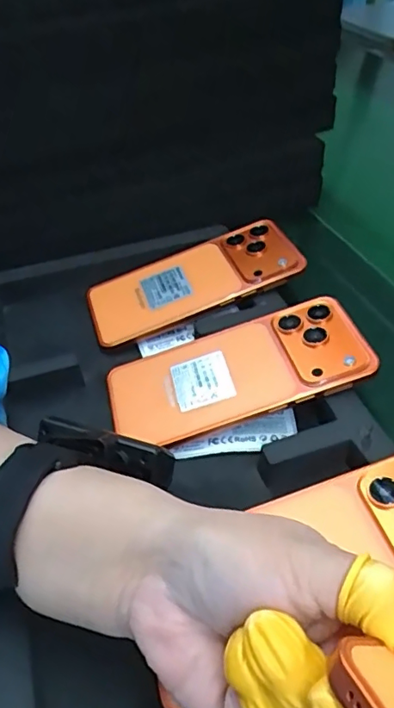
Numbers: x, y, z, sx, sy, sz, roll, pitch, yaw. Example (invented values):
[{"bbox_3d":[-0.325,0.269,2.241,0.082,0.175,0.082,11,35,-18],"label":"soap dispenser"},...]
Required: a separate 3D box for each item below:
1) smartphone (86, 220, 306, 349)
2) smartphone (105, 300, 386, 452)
[{"bbox_3d":[-0.004,-0.056,0.421,0.162,0.013,0.068,-20,45,0],"label":"smartphone"},{"bbox_3d":[0.024,0.012,0.347,0.163,0.012,0.072,-17,43,4],"label":"smartphone"}]

